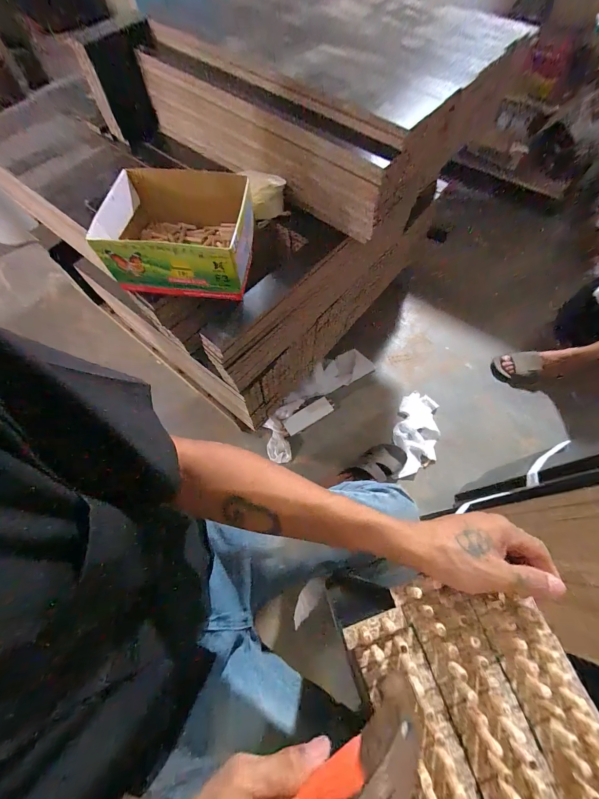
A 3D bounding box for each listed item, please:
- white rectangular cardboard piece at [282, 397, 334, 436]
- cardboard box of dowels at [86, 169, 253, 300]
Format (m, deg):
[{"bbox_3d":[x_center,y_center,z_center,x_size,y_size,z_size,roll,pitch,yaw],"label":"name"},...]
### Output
[{"bbox_3d":[0.031,0.060,1.090,0.185,0.006,0.063,-29,90,-18],"label":"white rectangular cardboard piece"},{"bbox_3d":[-0.224,-0.317,0.582,0.272,0.113,0.202,4,68,3],"label":"cardboard box of dowels"}]

